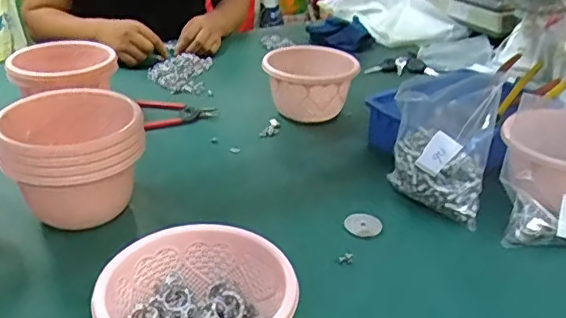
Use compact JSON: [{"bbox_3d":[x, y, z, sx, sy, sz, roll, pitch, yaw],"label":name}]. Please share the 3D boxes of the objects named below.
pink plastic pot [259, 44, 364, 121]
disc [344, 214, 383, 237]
[{"bbox_3d":[0.045,-0.119,0.910,0.141,0.091,0.159,7,29,9],"label":"pink plastic pot"},{"bbox_3d":[0.095,0.076,0.658,0.042,0.005,0.041,5,29,4],"label":"disc"}]

